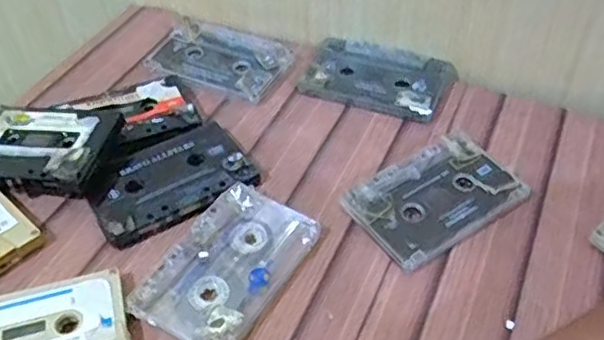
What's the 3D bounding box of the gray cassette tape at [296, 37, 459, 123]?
[{"bbox_3d":[0.056,-0.070,0.471,0.102,0.010,0.066,16,48,16],"label":"gray cassette tape"}]

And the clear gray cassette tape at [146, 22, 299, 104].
[{"bbox_3d":[-0.062,-0.088,0.491,0.100,0.011,0.065,19,49,18],"label":"clear gray cassette tape"}]

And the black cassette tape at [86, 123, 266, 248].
[{"bbox_3d":[-0.083,0.004,0.403,0.098,0.008,0.068,-23,49,-20],"label":"black cassette tape"}]

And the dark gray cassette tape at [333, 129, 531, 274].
[{"bbox_3d":[0.082,0.016,0.390,0.101,0.012,0.064,-27,51,-23],"label":"dark gray cassette tape"}]

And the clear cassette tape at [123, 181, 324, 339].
[{"bbox_3d":[-0.041,0.053,0.358,0.064,0.011,0.100,24,50,22],"label":"clear cassette tape"}]

